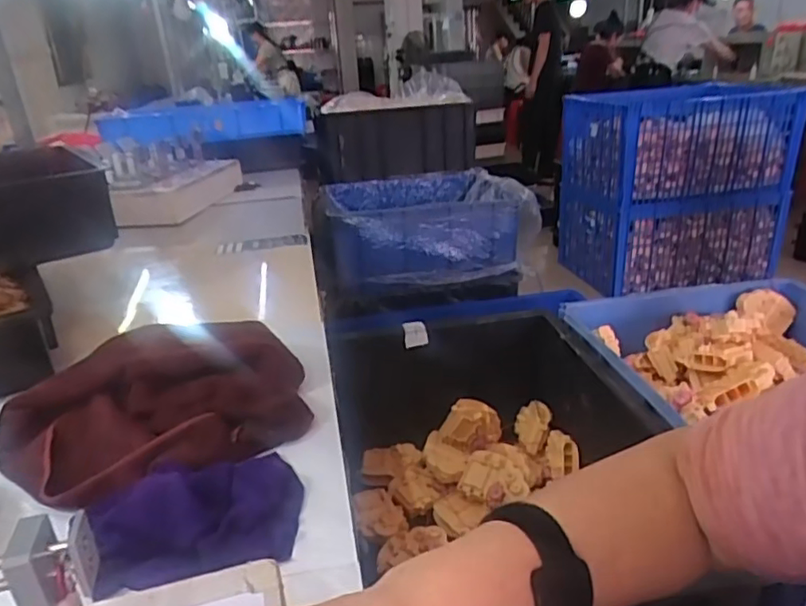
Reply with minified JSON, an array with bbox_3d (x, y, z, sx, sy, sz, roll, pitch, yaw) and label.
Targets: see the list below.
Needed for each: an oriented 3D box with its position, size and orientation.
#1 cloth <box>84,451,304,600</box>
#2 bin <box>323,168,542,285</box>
[{"bbox_3d":[-0.146,0.147,0.440,0.135,0.045,0.132,-3,24,-2],"label":"cloth"},{"bbox_3d":[0.073,-0.254,1.847,0.597,0.195,0.539,-7,24,-9],"label":"bin"}]

